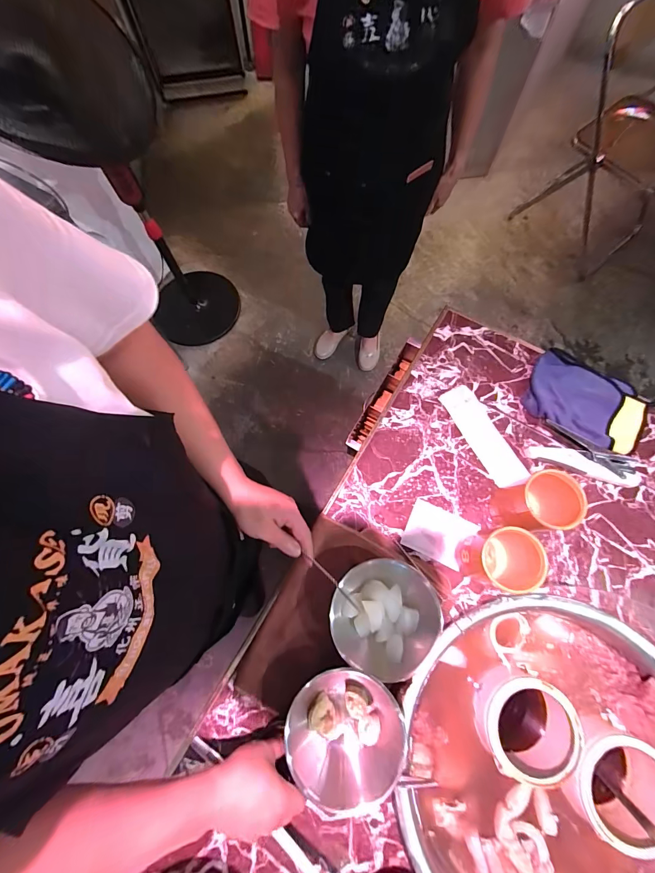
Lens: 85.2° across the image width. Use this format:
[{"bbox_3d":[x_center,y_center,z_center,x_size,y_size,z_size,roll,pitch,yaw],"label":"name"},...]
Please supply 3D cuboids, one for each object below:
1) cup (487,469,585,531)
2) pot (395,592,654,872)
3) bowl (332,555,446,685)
[{"bbox_3d":[0.299,0.101,0.528,0.081,0.122,0.075,-6,72,-1],"label":"cup"},{"bbox_3d":[0.306,0.465,0.513,0.396,0.109,0.430,0,72,1],"label":"pot"},{"bbox_3d":[0.089,0.259,0.514,0.159,0.055,0.147,0,72,1],"label":"bowl"}]

